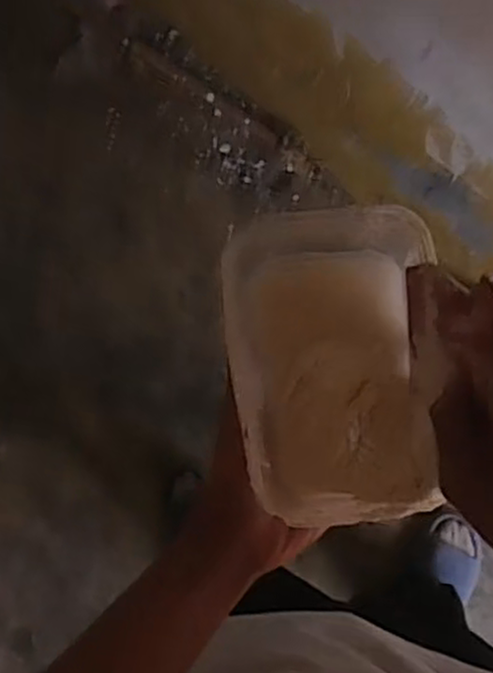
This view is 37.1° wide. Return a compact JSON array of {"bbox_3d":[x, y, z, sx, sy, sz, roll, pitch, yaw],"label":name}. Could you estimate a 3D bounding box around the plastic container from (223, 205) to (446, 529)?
[{"bbox_3d":[0.046,0.014,0.423,0.112,0.055,0.173,0,83,2],"label":"plastic container"}]

